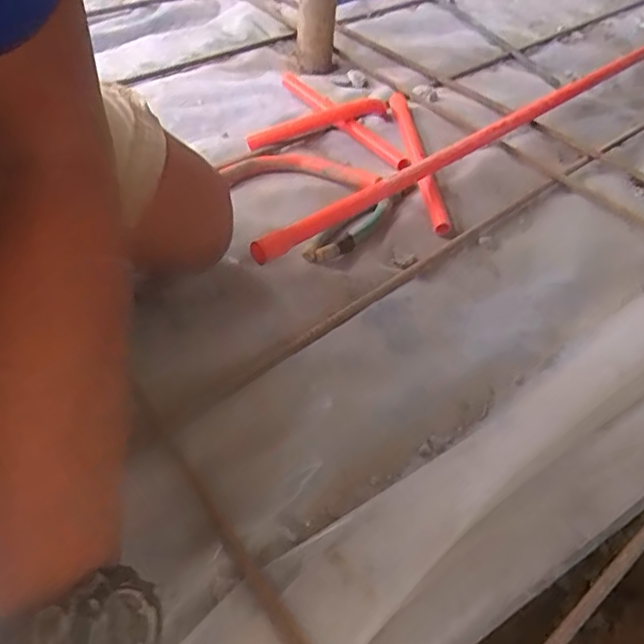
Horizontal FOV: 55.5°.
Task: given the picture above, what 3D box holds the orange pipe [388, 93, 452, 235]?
[{"bbox_3d":[0.126,-0.226,0.814,0.025,0.030,0.327,0,47,-8],"label":"orange pipe"}]

